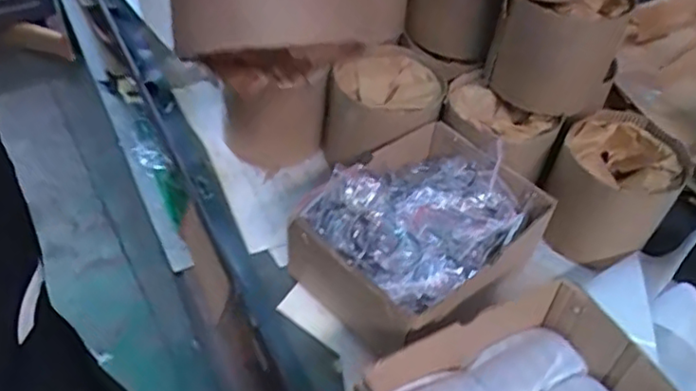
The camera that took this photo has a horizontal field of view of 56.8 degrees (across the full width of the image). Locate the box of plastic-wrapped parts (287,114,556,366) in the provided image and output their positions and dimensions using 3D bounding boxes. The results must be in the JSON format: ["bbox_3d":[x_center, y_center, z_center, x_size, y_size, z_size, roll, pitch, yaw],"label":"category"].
[{"bbox_3d":[0.066,0.037,0.607,0.185,0.076,0.209,37,54,25],"label":"box of plastic-wrapped parts"}]

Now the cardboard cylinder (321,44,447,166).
[{"bbox_3d":[0.040,-0.095,0.724,0.122,0.103,0.116,13,48,7],"label":"cardboard cylinder"}]

